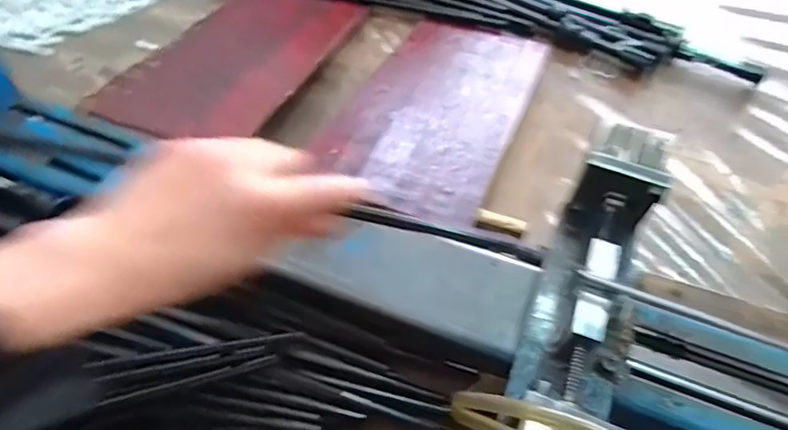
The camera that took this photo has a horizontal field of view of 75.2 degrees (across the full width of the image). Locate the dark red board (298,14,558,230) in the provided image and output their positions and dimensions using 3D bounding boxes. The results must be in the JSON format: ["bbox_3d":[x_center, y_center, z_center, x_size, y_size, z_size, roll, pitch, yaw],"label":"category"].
[{"bbox_3d":[0.054,-0.124,0.543,0.161,0.015,0.345,20,46,11],"label":"dark red board"}]

